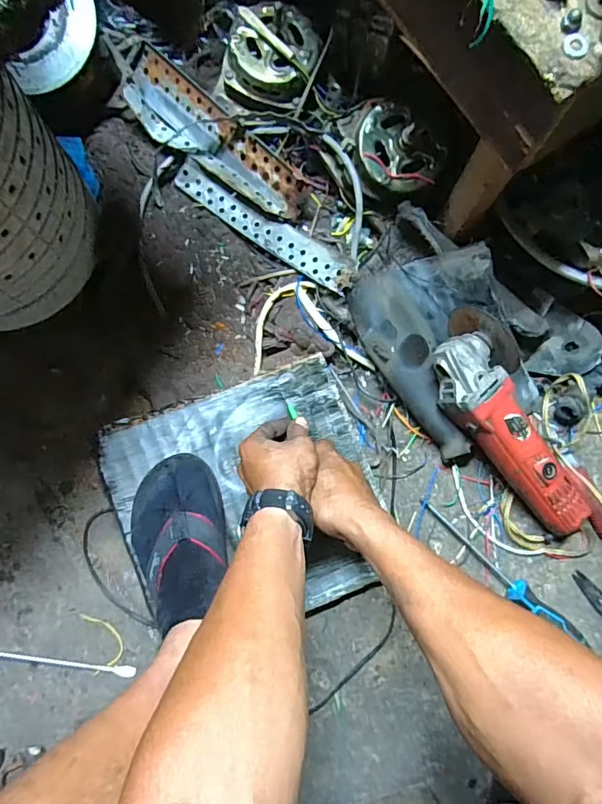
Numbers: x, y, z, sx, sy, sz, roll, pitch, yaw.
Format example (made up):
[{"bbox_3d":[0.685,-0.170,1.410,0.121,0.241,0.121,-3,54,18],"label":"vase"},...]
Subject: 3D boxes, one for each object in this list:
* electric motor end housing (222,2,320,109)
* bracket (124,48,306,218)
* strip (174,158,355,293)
[{"bbox_3d":[-0.038,-0.425,0.605,0.118,0.067,0.108,3,83,1],"label":"electric motor end housing"},{"bbox_3d":[-0.119,-0.339,0.643,0.298,0.045,0.081,42,85,5],"label":"bracket"},{"bbox_3d":[-0.047,-0.226,0.620,0.278,0.060,0.048,38,85,5],"label":"strip"}]

